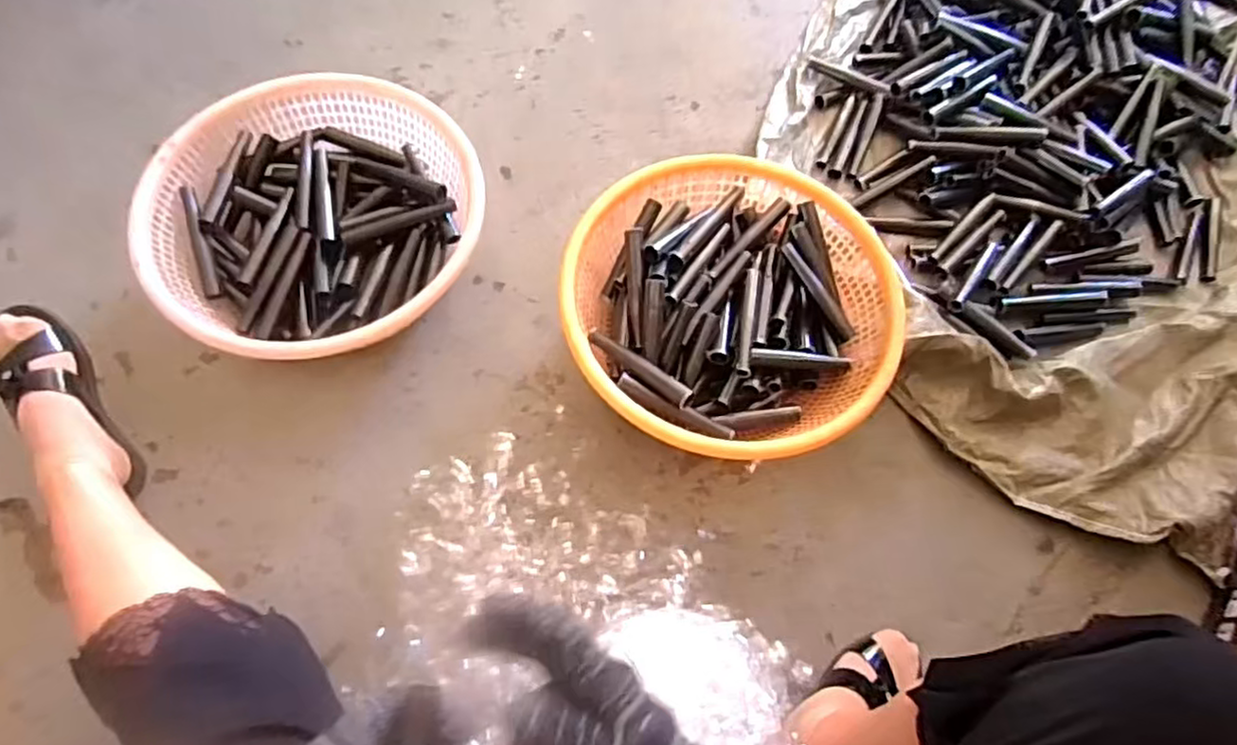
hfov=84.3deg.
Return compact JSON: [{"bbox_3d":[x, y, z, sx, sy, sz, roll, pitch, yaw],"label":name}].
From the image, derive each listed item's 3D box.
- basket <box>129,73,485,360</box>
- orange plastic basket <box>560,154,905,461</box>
[{"bbox_3d":[-0.382,-0.200,0.884,0.388,0.111,0.360,1,67,-3],"label":"basket"},{"bbox_3d":[0.133,-0.075,0.870,0.388,0.124,0.378,1,67,-3],"label":"orange plastic basket"}]

